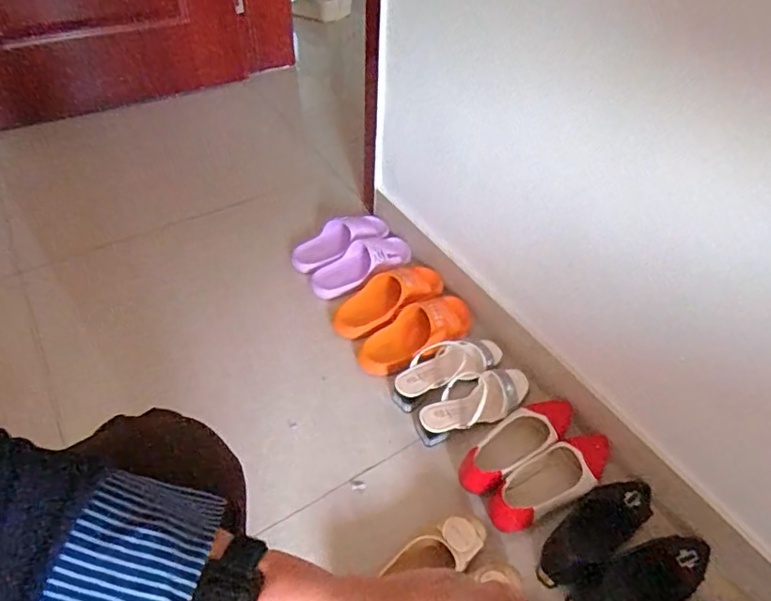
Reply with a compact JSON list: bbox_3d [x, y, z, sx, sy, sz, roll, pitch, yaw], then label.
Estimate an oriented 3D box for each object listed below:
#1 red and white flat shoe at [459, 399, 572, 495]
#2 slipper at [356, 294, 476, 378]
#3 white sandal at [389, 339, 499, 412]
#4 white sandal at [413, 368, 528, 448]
[{"bbox_3d":[0.227,0.238,0.916,0.253,0.050,0.085,-30,55,-27],"label":"red and white flat shoe"},{"bbox_3d":[0.075,0.060,1.062,0.259,0.068,0.117,-29,55,-26],"label":"slipper"},{"bbox_3d":[0.120,0.123,1.008,0.239,0.071,0.089,-25,53,-23],"label":"white sandal"},{"bbox_3d":[0.165,0.174,0.962,0.237,0.060,0.093,-21,52,-20],"label":"white sandal"}]

